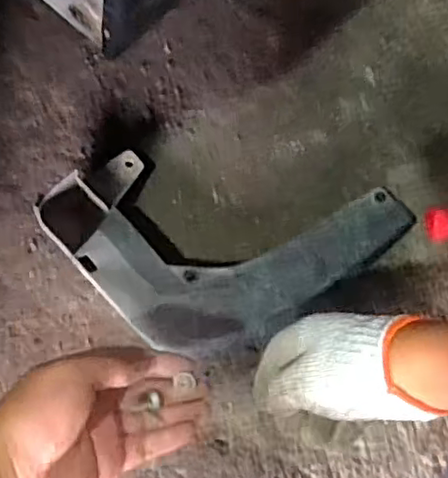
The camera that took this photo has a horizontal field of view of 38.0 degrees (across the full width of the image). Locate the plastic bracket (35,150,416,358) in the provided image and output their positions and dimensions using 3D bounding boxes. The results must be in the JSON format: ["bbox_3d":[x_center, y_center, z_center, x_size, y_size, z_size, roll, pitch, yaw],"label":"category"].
[{"bbox_3d":[0.001,-0.023,0.647,0.290,0.074,0.240,-36,74,-12],"label":"plastic bracket"}]

